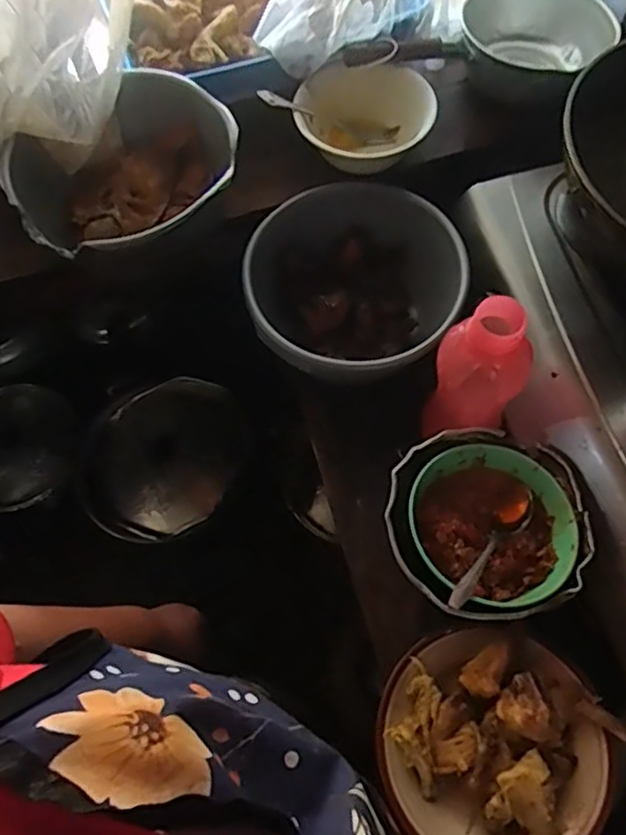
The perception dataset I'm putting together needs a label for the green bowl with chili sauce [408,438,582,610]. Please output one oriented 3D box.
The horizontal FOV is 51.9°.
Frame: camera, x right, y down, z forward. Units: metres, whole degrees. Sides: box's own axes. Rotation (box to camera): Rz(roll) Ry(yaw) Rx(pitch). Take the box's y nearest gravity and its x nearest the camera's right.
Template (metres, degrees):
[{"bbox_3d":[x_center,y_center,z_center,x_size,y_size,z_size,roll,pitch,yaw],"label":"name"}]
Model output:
[{"bbox_3d":[0.171,0.099,0.610,0.150,0.054,0.154,-1,67,1],"label":"green bowl with chili sauce"}]

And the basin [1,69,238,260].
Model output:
[{"bbox_3d":[-0.181,-0.237,0.669,0.226,0.098,0.200,-34,70,-12],"label":"basin"}]

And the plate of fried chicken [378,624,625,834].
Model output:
[{"bbox_3d":[0.158,0.286,0.553,0.193,0.061,0.193,-1,67,1],"label":"plate of fried chicken"}]

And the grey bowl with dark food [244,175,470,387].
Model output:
[{"bbox_3d":[0.048,-0.140,0.744,0.235,0.132,0.242,-1,67,1],"label":"grey bowl with dark food"}]

